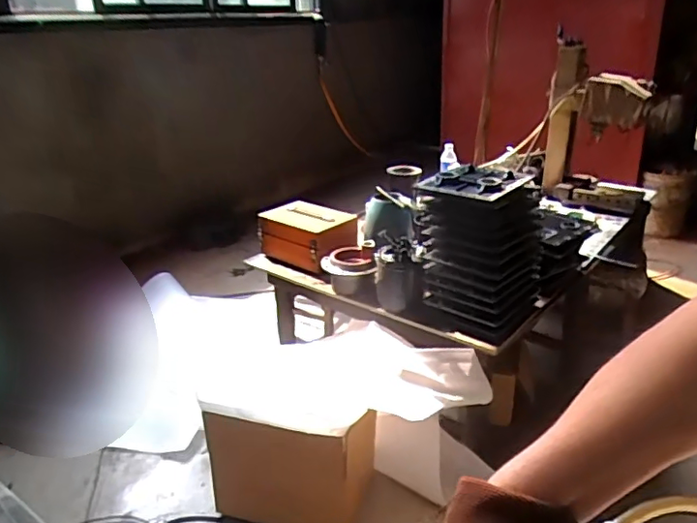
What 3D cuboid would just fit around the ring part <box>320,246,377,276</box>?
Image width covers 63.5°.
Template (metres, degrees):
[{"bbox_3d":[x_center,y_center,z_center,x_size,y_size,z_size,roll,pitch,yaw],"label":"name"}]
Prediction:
[{"bbox_3d":[-0.002,0.000,1.603,0.124,0.045,0.147,-15,27,-29],"label":"ring part"}]

